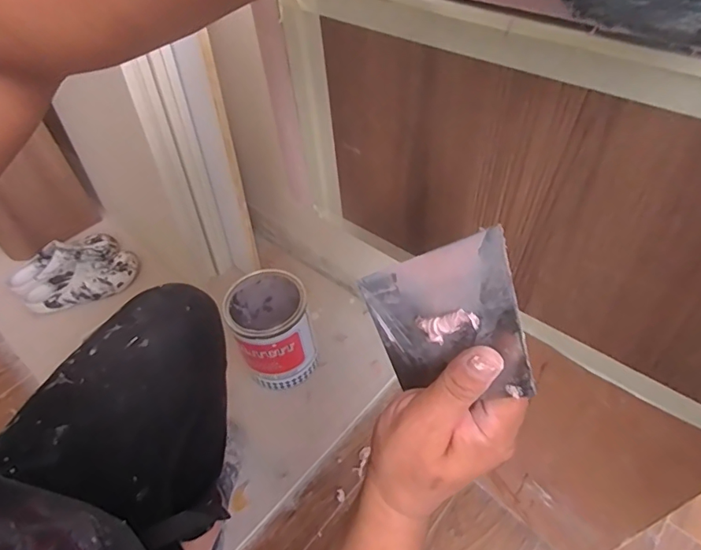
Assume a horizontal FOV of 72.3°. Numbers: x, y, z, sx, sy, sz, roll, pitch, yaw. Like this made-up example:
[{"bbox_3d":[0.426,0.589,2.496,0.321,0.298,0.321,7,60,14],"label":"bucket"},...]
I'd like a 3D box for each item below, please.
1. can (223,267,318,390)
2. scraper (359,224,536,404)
[{"bbox_3d":[-0.161,0.116,1.005,0.154,0.194,0.172,-16,49,-9],"label":"can"},{"bbox_3d":[0.052,0.030,0.287,0.009,0.114,0.086,-15,86,-38],"label":"scraper"}]

